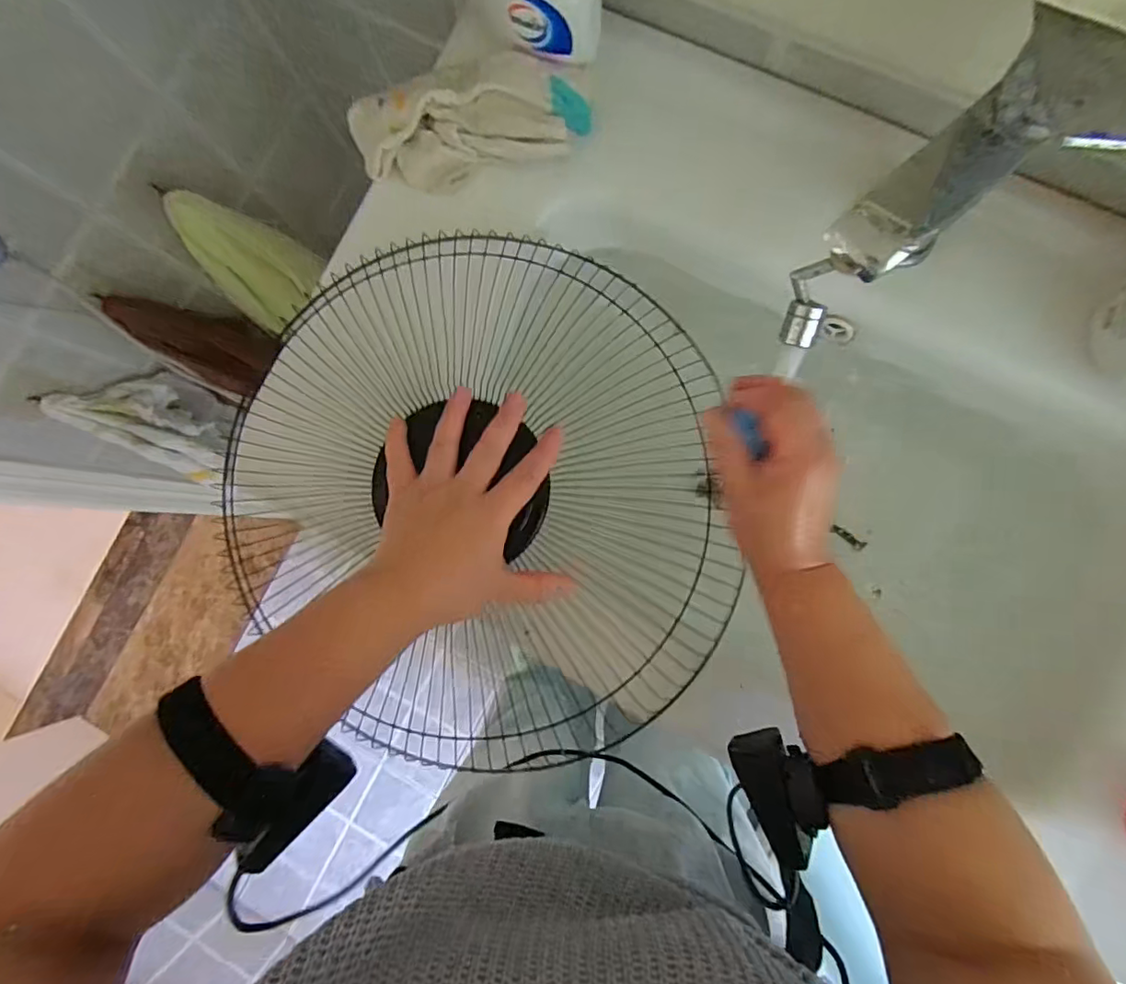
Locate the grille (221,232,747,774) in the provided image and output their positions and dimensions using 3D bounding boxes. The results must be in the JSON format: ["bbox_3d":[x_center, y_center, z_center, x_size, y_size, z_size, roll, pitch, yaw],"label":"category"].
[{"bbox_3d":[-0.065,0.000,0.379,0.345,0.032,0.364,0,86,5],"label":"grille"}]

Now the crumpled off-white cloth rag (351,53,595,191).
[{"bbox_3d":[-0.077,-0.294,0.430,0.194,0.036,0.083,-7,86,5],"label":"crumpled off-white cloth rag"}]

